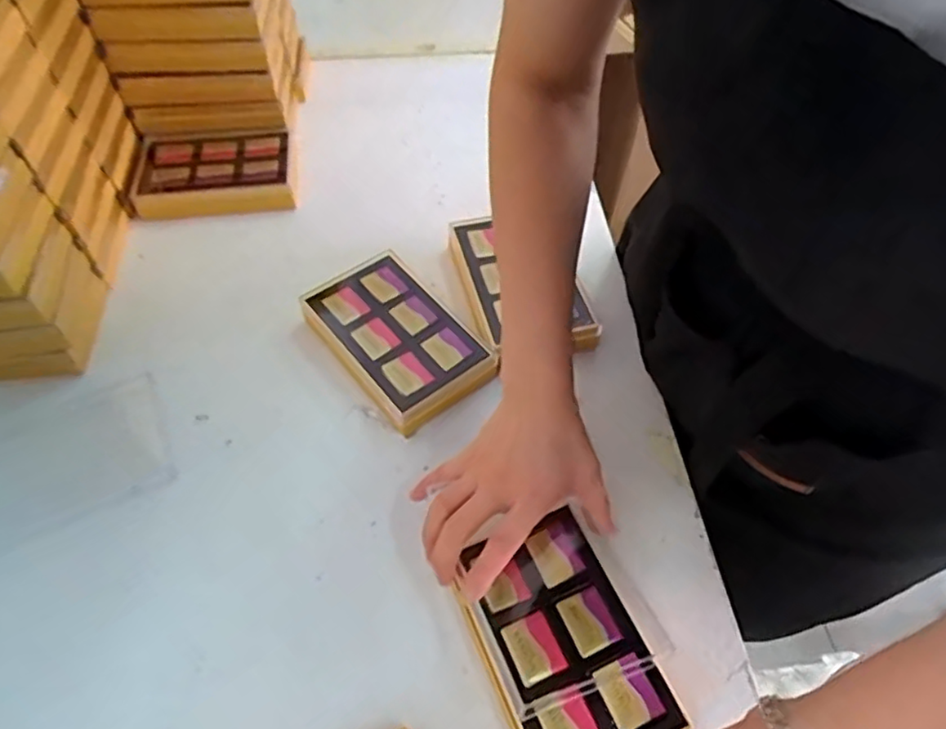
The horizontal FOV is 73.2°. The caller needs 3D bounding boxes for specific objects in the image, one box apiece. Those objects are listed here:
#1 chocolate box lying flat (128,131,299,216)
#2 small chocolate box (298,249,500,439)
[{"bbox_3d":[-0.288,-0.217,0.709,0.174,0.027,0.106,-4,54,-3],"label":"chocolate box lying flat"},{"bbox_3d":[-0.066,-0.030,0.587,0.114,0.028,0.169,-33,61,-22],"label":"small chocolate box"}]

